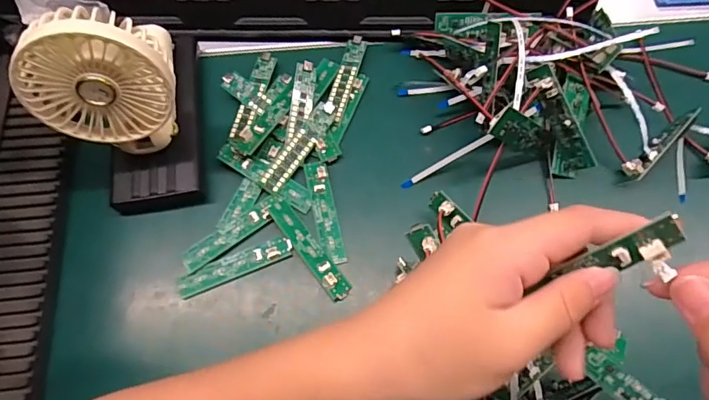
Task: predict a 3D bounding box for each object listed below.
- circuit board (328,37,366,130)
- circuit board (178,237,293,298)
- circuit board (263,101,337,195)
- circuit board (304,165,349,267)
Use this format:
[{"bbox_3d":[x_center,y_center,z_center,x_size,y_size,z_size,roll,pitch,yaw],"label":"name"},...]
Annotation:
[{"bbox_3d":[-0.009,-0.099,0.407,0.017,0.007,0.091,14,68,7],"label":"circuit board"},{"bbox_3d":[-0.086,0.047,0.351,0.084,0.006,0.016,-22,68,-8],"label":"circuit board"},{"bbox_3d":[-0.043,-0.042,0.381,0.017,0.004,0.086,36,75,-9],"label":"circuit board"},{"bbox_3d":[-0.022,0.008,0.366,0.018,0.004,0.080,-12,67,-4],"label":"circuit board"}]

